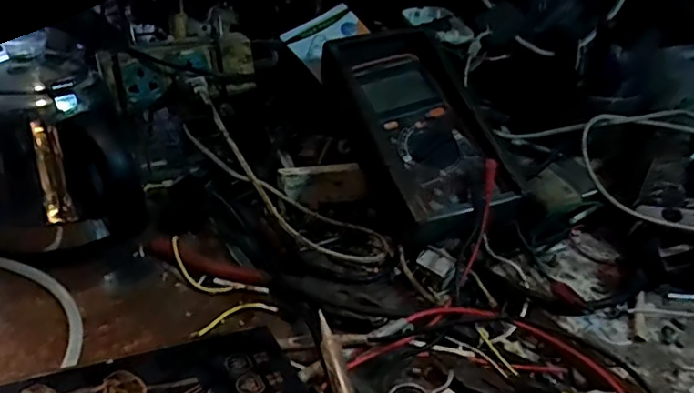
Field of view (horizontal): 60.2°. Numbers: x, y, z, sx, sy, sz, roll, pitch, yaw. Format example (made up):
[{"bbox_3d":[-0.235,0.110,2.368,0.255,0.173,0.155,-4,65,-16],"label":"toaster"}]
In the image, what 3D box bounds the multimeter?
[{"bbox_3d":[0.058,-0.069,0.524,0.110,0.041,0.216,-12,56,-23],"label":"multimeter"}]

